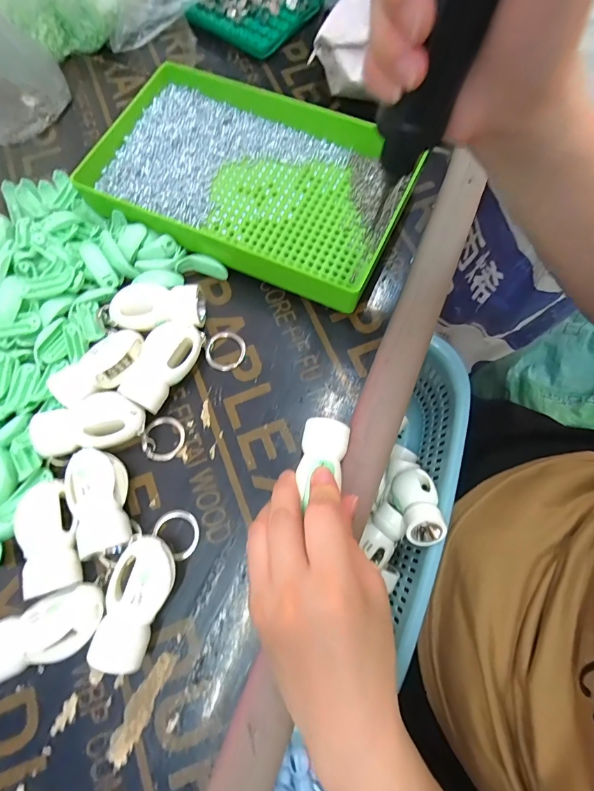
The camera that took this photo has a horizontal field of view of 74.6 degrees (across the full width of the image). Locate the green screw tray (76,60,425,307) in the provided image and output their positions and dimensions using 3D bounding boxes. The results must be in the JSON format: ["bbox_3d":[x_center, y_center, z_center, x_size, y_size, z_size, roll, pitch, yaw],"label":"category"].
[{"bbox_3d":[-0.040,-0.177,0.318,0.251,0.036,0.160,23,75,8],"label":"green screw tray"}]

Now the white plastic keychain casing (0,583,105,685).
[{"bbox_3d":[-0.145,0.137,0.225,0.065,0.030,0.033,-24,75,-6],"label":"white plastic keychain casing"}]

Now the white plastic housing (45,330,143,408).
[{"bbox_3d":[-0.137,-0.020,0.272,0.030,0.017,0.066,42,79,12],"label":"white plastic housing"}]

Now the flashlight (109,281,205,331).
[{"bbox_3d":[-0.103,-0.065,0.289,0.063,0.018,0.033,-2,73,1],"label":"flashlight"}]

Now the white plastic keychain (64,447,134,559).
[{"bbox_3d":[-0.125,0.064,0.248,0.034,0.028,0.067,-33,76,-8],"label":"white plastic keychain"}]

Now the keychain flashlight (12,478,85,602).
[{"bbox_3d":[-0.153,0.087,0.241,0.028,0.020,0.065,-24,74,-6],"label":"keychain flashlight"}]

